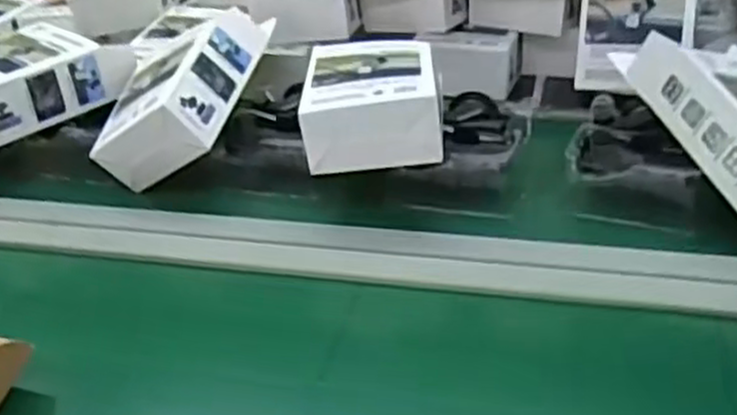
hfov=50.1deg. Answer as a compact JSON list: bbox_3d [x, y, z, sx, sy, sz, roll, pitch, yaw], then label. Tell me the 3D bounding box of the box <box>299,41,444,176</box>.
[{"bbox_3d":[0.008,-0.114,0.834,0.140,0.073,0.184,-3,30,4],"label":"box"}]

